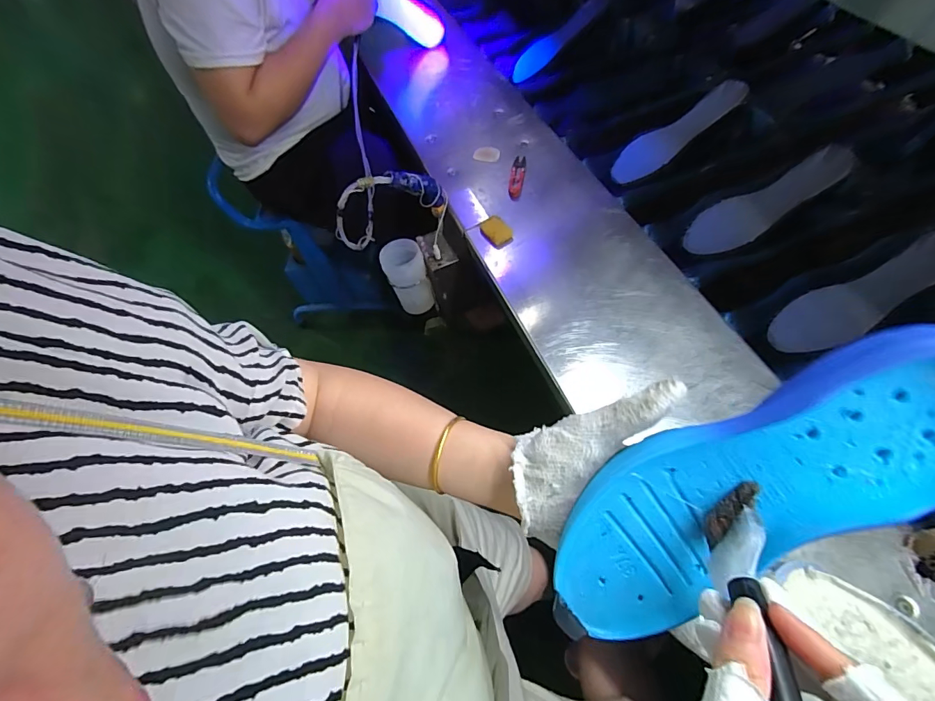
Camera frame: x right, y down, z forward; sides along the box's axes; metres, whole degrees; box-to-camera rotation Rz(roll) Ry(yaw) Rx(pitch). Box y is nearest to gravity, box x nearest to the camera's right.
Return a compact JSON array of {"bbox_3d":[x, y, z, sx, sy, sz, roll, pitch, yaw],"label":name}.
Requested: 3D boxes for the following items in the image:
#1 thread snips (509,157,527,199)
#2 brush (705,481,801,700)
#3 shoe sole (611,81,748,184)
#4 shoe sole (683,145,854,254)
[{"bbox_3d":[0.085,-0.294,0.746,0.023,0.012,0.098,7,61,7],"label":"thread snips"},{"bbox_3d":[0.133,0.131,0.190,0.018,0.031,0.158,9,35,8],"label":"brush"},{"bbox_3d":[0.355,-0.368,0.746,0.229,0.014,0.071,-33,61,15],"label":"shoe sole"},{"bbox_3d":[0.441,-0.215,0.644,0.231,0.024,0.070,-30,60,16],"label":"shoe sole"}]

